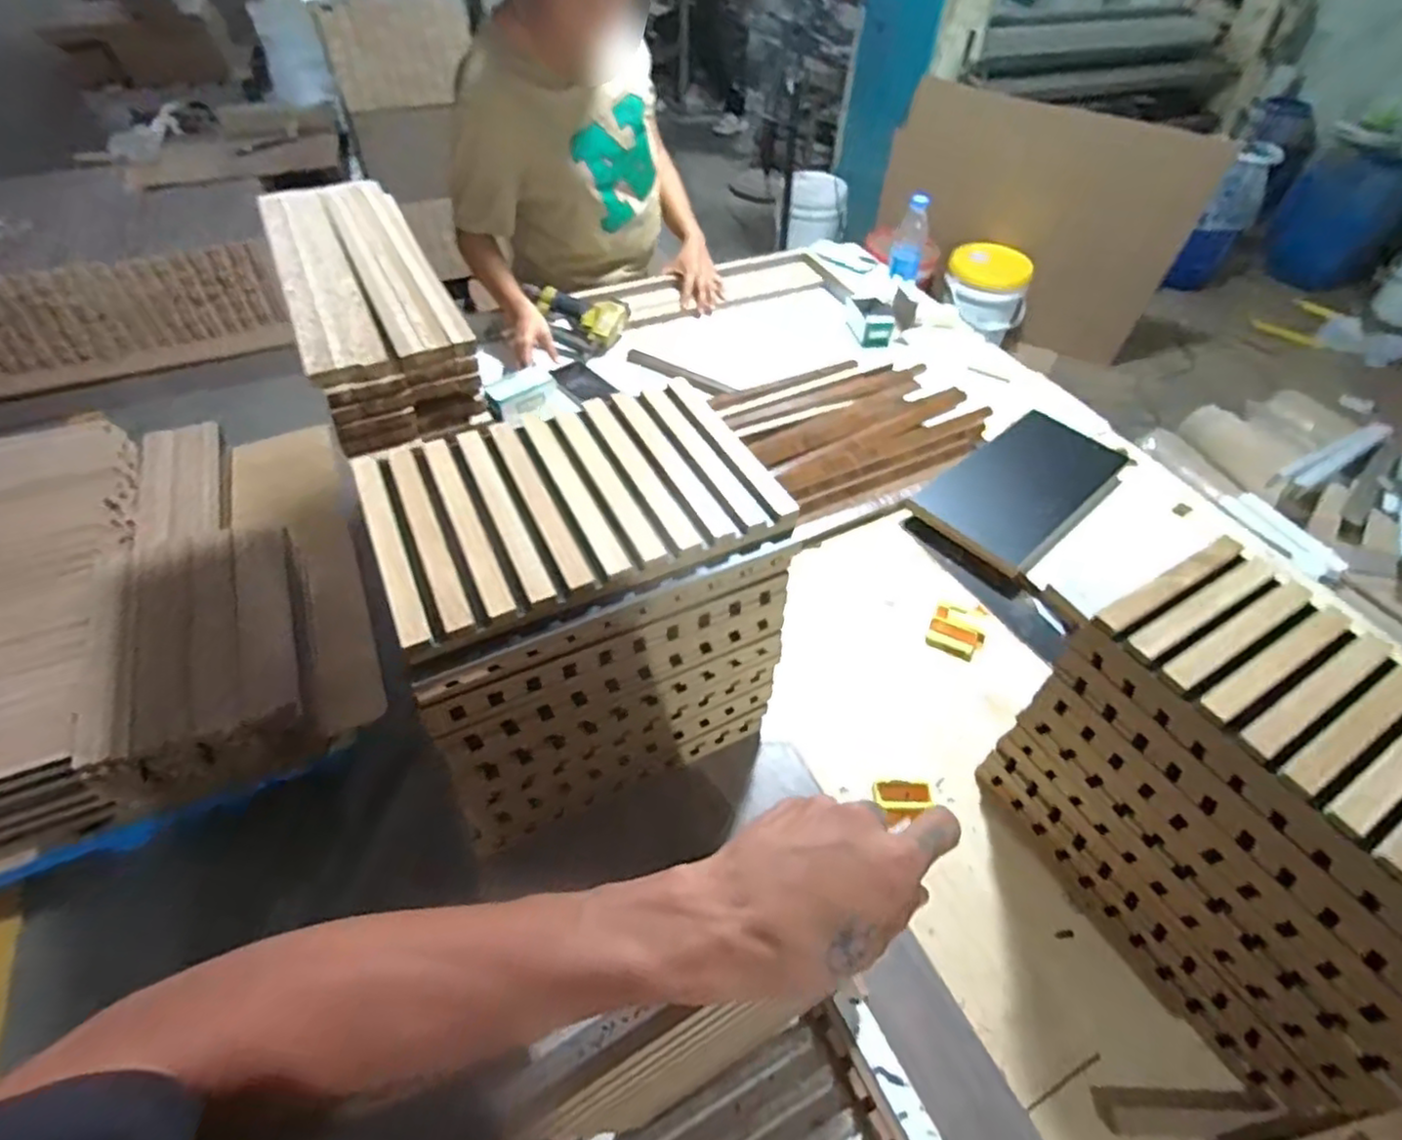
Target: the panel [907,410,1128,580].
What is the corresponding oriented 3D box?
[{"bbox_3d":[0.523,-0.138,1.092,0.374,0.022,0.199,-33,58,-27],"label":"panel"}]

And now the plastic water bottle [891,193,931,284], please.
[{"bbox_3d":[0.430,-0.673,1.406,0.066,0.166,0.075,10,50,6],"label":"plastic water bottle"}]

